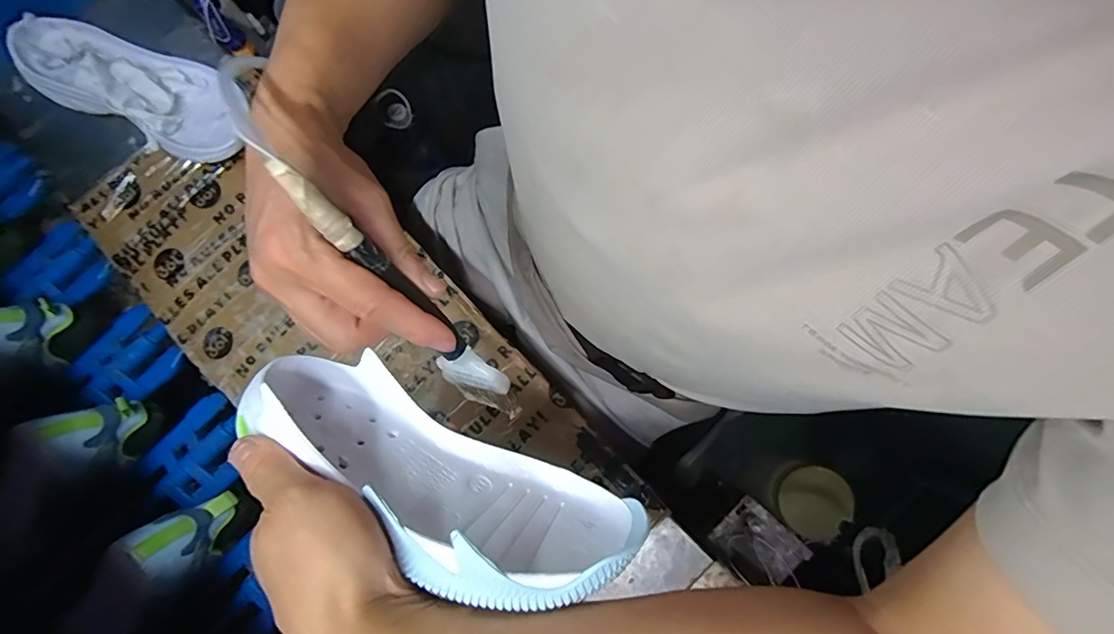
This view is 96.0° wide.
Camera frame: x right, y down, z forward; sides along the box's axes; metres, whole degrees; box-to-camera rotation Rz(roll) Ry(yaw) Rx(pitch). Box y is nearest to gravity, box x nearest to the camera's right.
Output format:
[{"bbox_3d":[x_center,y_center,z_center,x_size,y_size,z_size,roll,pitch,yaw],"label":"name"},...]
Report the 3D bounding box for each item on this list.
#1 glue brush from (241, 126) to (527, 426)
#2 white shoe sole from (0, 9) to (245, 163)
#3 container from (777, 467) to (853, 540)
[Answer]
[{"bbox_3d":[-0.081,-0.001,0.271,0.037,0.178,0.011,-21,36,25],"label":"glue brush"},{"bbox_3d":[-0.445,-0.248,0.538,0.262,0.055,0.098,24,79,4],"label":"white shoe sole"},{"bbox_3d":[0.260,0.188,0.518,0.063,0.038,0.070,22,78,4],"label":"container"}]

